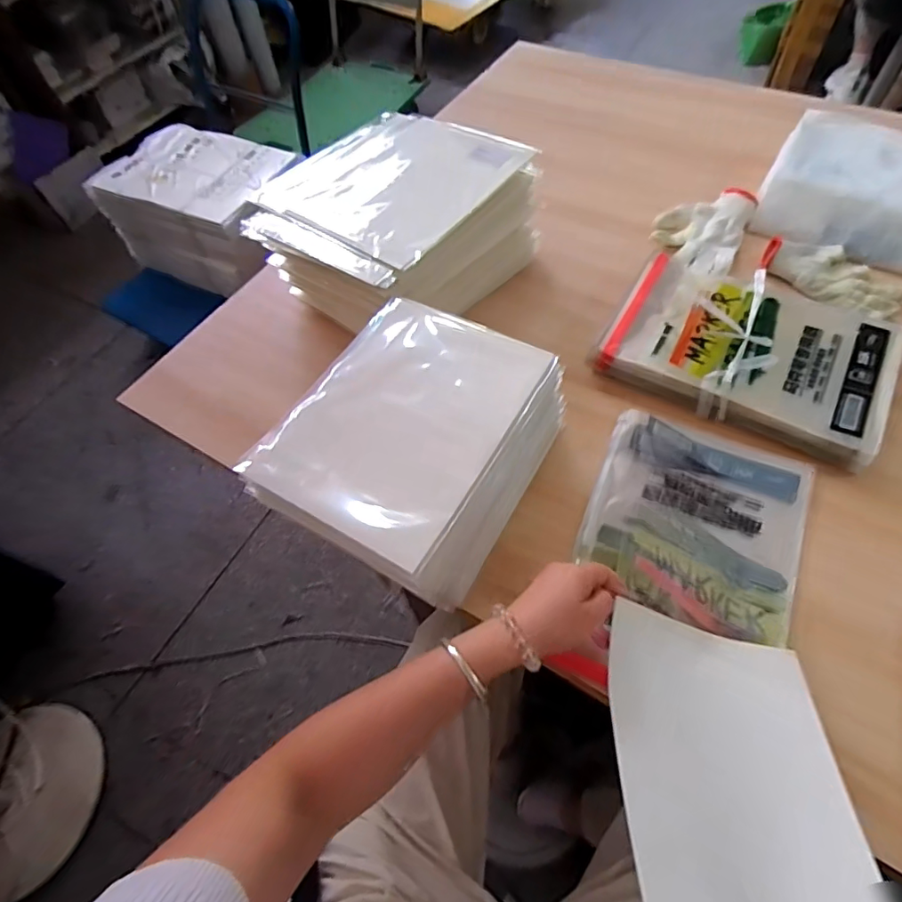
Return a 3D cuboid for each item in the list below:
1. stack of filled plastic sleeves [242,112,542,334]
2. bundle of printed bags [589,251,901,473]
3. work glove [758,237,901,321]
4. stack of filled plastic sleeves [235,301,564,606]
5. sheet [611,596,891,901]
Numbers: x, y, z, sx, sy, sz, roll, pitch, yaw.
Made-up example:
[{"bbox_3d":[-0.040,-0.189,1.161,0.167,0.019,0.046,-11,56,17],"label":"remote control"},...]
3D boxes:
[{"bbox_3d":[-0.081,-0.322,0.767,0.304,0.146,0.338,34,67,22],"label":"stack of filled plastic sleeves"},{"bbox_3d":[0.383,-0.133,0.676,0.330,0.041,0.229,27,65,19],"label":"bundle of printed bags"},{"bbox_3d":[0.547,-0.254,0.744,0.187,0.025,0.092,33,67,22],"label":"work glove"},{"bbox_3d":[-0.038,0.001,0.564,0.224,0.155,0.279,25,64,18],"label":"stack of filled plastic sleeves"},{"bbox_3d":[0.216,0.258,0.382,0.189,0.027,0.254,14,47,-6],"label":"sheet"}]

